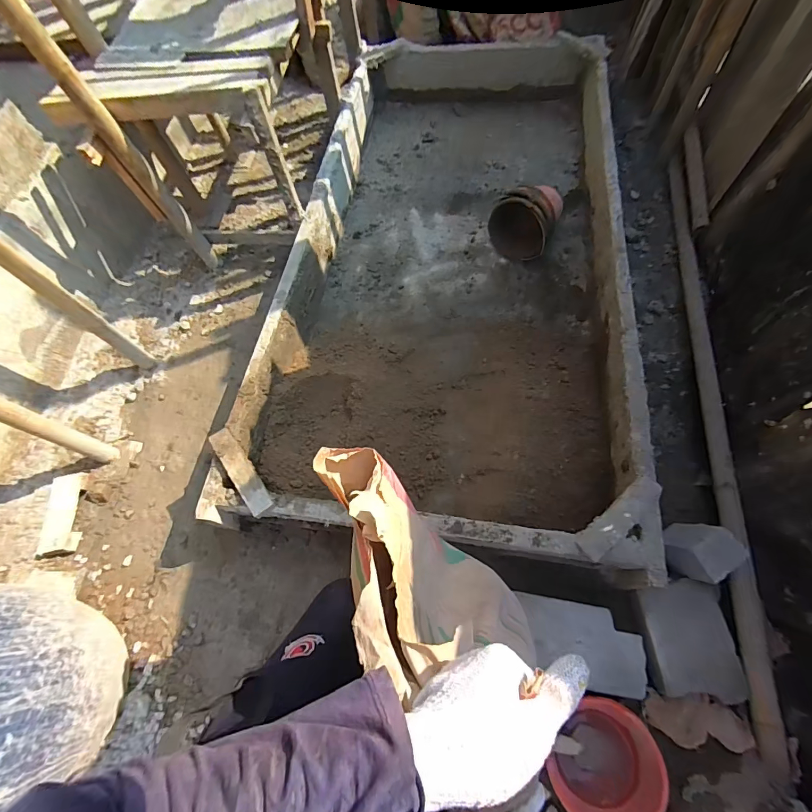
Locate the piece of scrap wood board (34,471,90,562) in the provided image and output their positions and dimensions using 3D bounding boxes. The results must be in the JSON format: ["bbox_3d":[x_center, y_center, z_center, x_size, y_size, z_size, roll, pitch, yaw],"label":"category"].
[{"bbox_3d":[-1.152,0.361,1.340,0.110,0.035,0.257,-1,70,-16],"label":"piece of scrap wood board"}]

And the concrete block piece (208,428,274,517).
[{"bbox_3d":[-0.448,0.174,1.075,0.060,0.033,0.272,-37,68,-10],"label":"concrete block piece"}]

